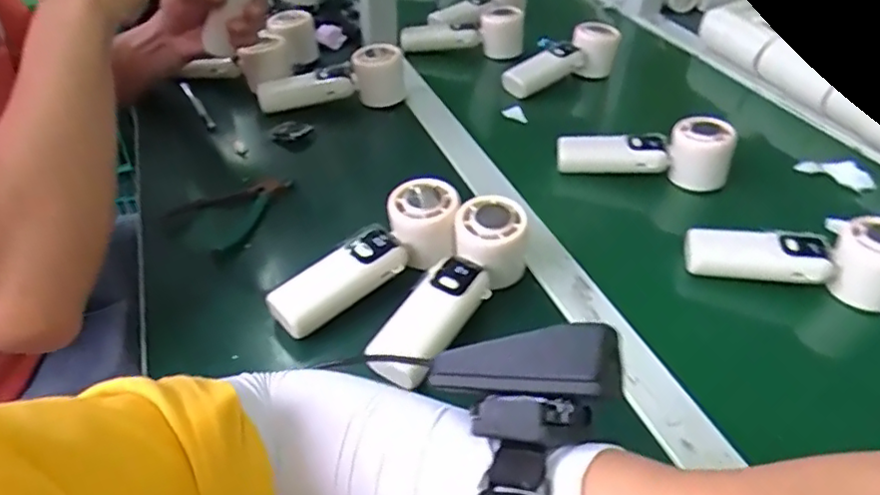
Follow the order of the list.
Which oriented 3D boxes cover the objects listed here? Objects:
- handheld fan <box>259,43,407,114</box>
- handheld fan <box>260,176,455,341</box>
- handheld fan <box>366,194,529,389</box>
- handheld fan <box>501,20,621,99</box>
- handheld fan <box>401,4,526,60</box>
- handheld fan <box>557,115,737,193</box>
[{"bbox_3d":[-0.125,-0.194,0.712,0.165,0.061,0.046,-8,39,-14],"label":"handheld fan"},{"bbox_3d":[-0.051,0.011,0.478,0.165,0.041,0.058,-37,50,-17],"label":"handheld fan"},{"bbox_3d":[0.016,0.029,0.471,0.055,0.058,0.152,29,70,29],"label":"handheld fan"},{"bbox_3d":[0.149,-0.232,0.780,0.164,0.060,0.052,-27,45,-15],"label":"handheld fan"},{"bbox_3d":[0.031,-0.293,0.830,0.164,0.065,0.051,1,38,-3],"label":"handheld fan"},{"bbox_3d":[0.203,-0.097,0.613,0.165,0.056,0.045,3,38,0],"label":"handheld fan"}]

